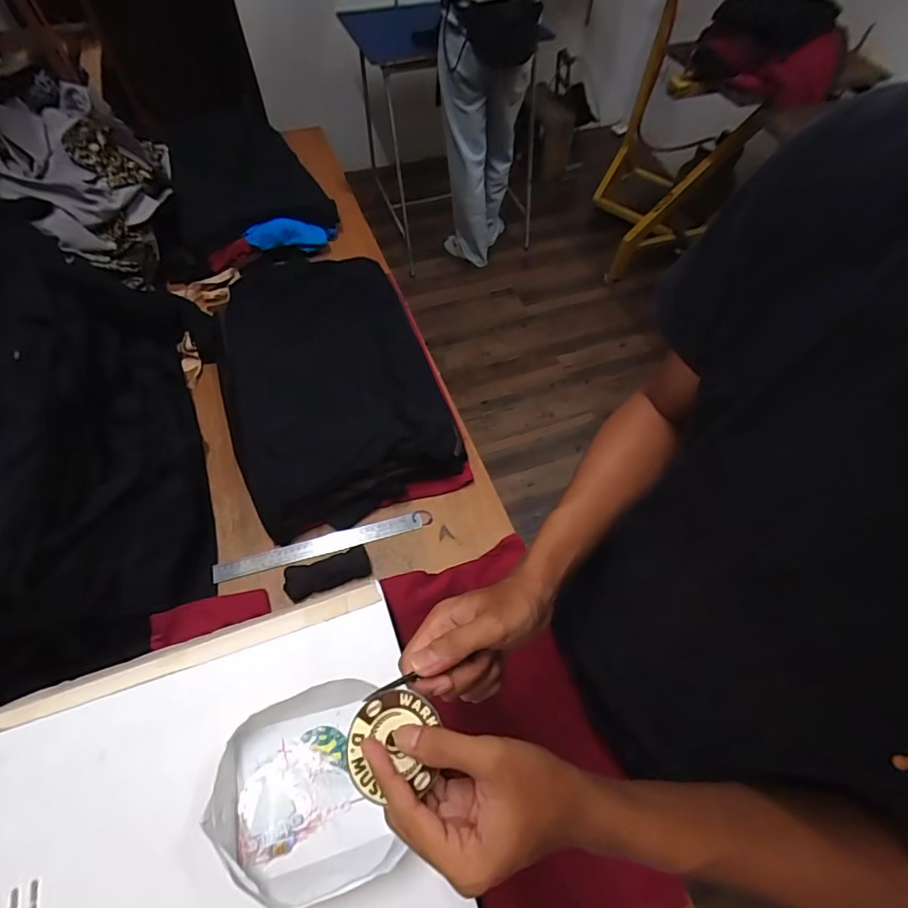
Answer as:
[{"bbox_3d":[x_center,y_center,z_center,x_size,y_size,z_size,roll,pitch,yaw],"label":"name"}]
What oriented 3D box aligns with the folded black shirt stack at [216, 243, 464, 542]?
[{"bbox_3d":[-0.233,-0.157,0.891,0.379,0.111,0.589,-19,61,-14],"label":"folded black shirt stack"}]

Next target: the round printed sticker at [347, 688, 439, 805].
[{"bbox_3d":[-0.039,0.187,0.313,0.059,0.005,0.058,11,56,-16],"label":"round printed sticker"}]

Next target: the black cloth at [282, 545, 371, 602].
[{"bbox_3d":[-0.194,0.182,0.735,0.125,0.014,0.051,-17,61,-13],"label":"black cloth"}]

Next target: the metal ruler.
[{"bbox_3d":[-0.212,0.147,0.764,0.324,0.005,0.033,-14,59,-11],"label":"metal ruler"}]

